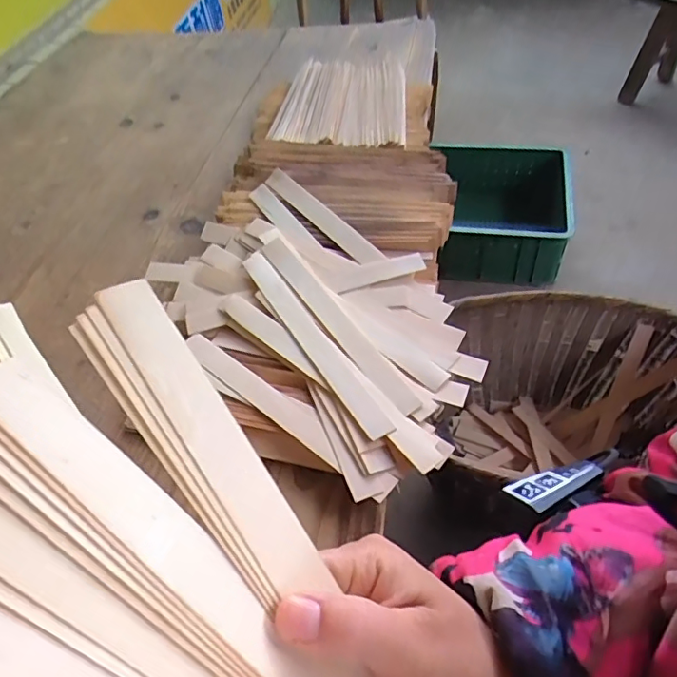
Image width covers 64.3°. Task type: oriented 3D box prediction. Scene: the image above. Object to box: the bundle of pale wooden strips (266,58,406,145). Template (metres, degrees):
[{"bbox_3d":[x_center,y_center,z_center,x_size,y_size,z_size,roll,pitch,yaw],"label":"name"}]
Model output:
[{"bbox_3d":[0.012,-0.345,0.795,0.194,0.037,0.248,9,51,14],"label":"bundle of pale wooden strips"}]

